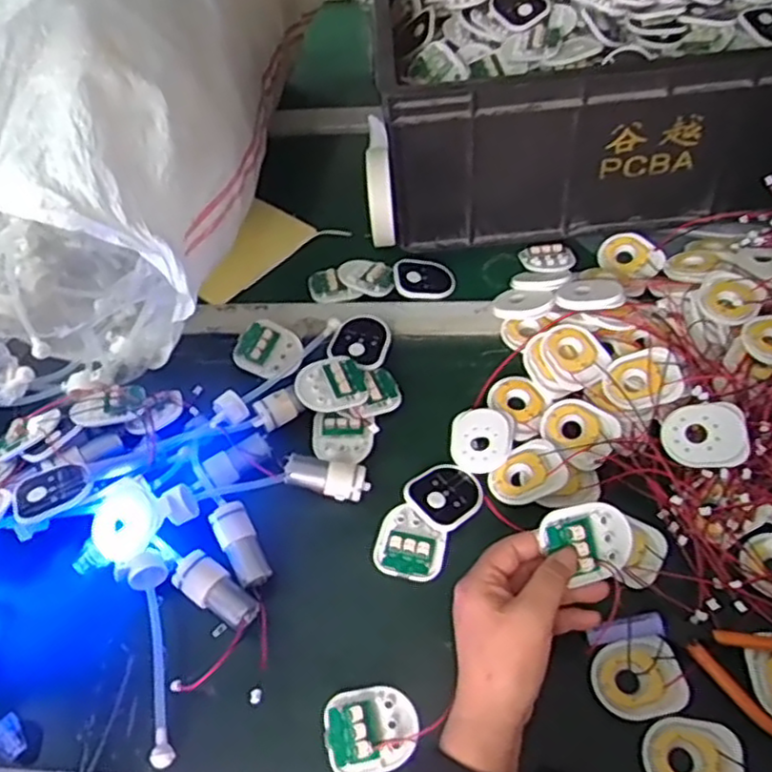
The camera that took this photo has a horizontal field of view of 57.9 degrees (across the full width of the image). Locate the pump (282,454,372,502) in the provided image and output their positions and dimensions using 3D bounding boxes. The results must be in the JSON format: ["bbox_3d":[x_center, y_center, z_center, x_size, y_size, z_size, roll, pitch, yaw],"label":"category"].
[{"bbox_3d":[-0.046,0.068,0.532,0.063,0.023,0.027,6,53,8],"label":"pump"}]

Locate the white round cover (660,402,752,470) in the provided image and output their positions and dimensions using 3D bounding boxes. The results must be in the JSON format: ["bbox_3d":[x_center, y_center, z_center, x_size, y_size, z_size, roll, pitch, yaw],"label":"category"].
[{"bbox_3d":[0.237,0.037,0.520,0.059,0.013,0.048,-7,75,20],"label":"white round cover"}]

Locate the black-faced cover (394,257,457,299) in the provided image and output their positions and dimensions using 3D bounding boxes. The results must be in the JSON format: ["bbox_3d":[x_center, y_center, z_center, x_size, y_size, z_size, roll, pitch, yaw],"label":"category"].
[{"bbox_3d":[0.037,-0.102,0.665,0.058,0.007,0.046,3,53,6],"label":"black-faced cover"}]

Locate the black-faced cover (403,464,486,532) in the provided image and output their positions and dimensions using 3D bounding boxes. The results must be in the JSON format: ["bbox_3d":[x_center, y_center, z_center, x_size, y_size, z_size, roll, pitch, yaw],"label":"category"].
[{"bbox_3d":[0.046,0.082,0.531,0.054,0.010,0.049,-32,57,-19],"label":"black-faced cover"}]

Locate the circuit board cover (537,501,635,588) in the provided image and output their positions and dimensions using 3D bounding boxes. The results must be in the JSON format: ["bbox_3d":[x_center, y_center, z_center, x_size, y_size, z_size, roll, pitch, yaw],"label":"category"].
[{"bbox_3d":[0.130,0.097,0.439,0.052,0.009,0.049,-22,88,-11],"label":"circuit board cover"}]

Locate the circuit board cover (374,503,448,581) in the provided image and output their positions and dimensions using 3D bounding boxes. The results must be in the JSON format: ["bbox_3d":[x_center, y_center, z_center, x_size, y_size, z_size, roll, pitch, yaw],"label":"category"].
[{"bbox_3d":[0.018,0.116,0.514,0.050,0.011,0.050,12,54,13],"label":"circuit board cover"}]

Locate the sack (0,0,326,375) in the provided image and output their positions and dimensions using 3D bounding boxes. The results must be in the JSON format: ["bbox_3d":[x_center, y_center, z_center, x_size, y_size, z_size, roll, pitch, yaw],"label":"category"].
[{"bbox_3d":[-0.260,-0.298,0.702,0.276,0.207,0.629,4,53,7],"label":"sack"}]

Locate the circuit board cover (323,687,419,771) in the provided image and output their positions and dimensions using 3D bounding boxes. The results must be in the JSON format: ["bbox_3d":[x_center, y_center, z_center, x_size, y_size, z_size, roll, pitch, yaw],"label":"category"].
[{"bbox_3d":[-0.010,0.219,0.445,0.057,0.011,0.049,-12,53,-5],"label":"circuit board cover"}]

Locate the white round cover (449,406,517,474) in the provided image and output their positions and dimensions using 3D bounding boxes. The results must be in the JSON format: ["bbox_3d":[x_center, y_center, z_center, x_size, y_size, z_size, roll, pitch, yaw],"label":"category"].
[{"bbox_3d":[0.078,0.042,0.556,0.051,0.010,0.055,-2,52,3],"label":"white round cover"}]

